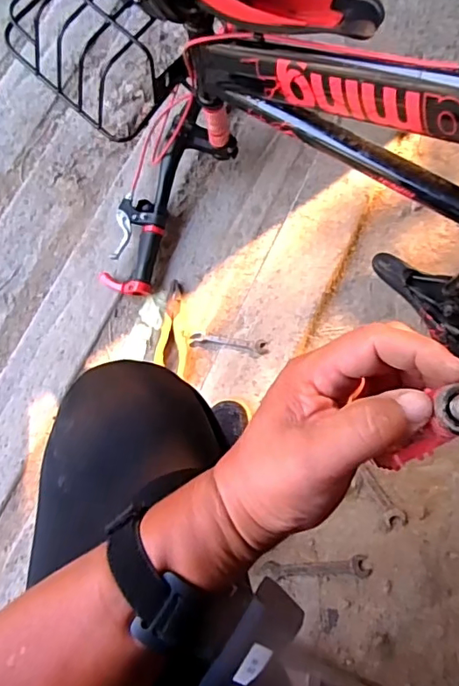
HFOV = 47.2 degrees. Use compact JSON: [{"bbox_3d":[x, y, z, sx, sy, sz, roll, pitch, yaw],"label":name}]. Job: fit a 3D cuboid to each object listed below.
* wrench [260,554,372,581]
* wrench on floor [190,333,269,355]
[{"bbox_3d":[0.129,0.338,0.786,0.161,0.005,0.032,-2,76,0],"label":"wrench"},{"bbox_3d":[0.001,0.000,0.858,0.126,0.007,0.023,8,76,2],"label":"wrench on floor"}]

